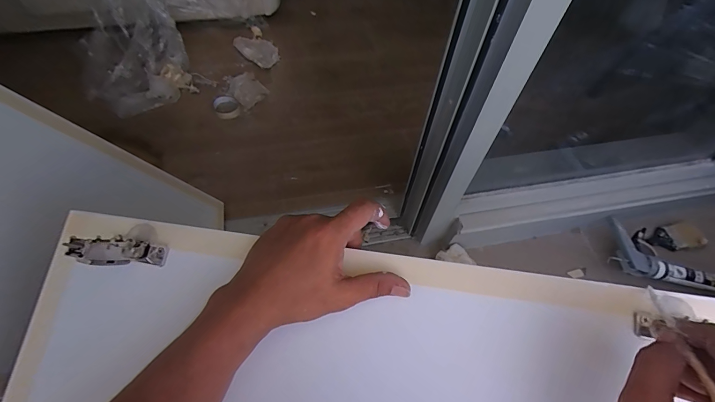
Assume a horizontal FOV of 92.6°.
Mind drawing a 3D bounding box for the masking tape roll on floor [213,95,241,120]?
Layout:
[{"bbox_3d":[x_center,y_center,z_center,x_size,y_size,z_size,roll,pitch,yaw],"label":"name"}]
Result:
[{"bbox_3d":[-0.404,-0.291,1.057,0.072,0.036,0.071,1,58,-2],"label":"masking tape roll on floor"}]

